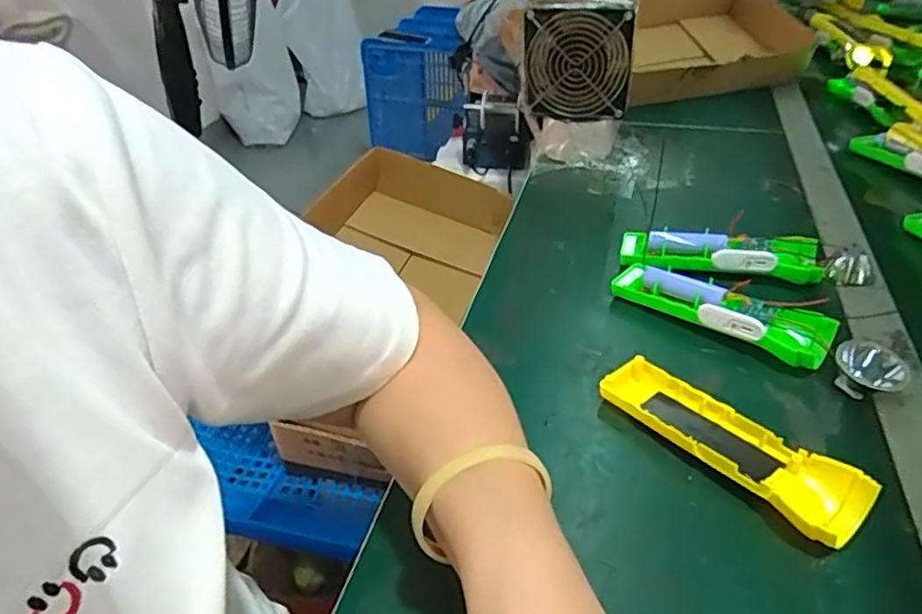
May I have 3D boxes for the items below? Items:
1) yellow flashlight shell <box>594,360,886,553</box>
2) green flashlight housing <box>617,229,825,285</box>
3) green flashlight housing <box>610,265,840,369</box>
[{"bbox_3d":[0.162,0.084,0.399,0.046,0.026,0.162,-26,42,-29],"label":"yellow flashlight shell"},{"bbox_3d":[0.224,-0.045,0.561,0.160,0.035,0.045,8,37,14],"label":"green flashlight housing"},{"bbox_3d":[0.198,0.004,0.501,0.163,0.033,0.039,25,44,32],"label":"green flashlight housing"}]

